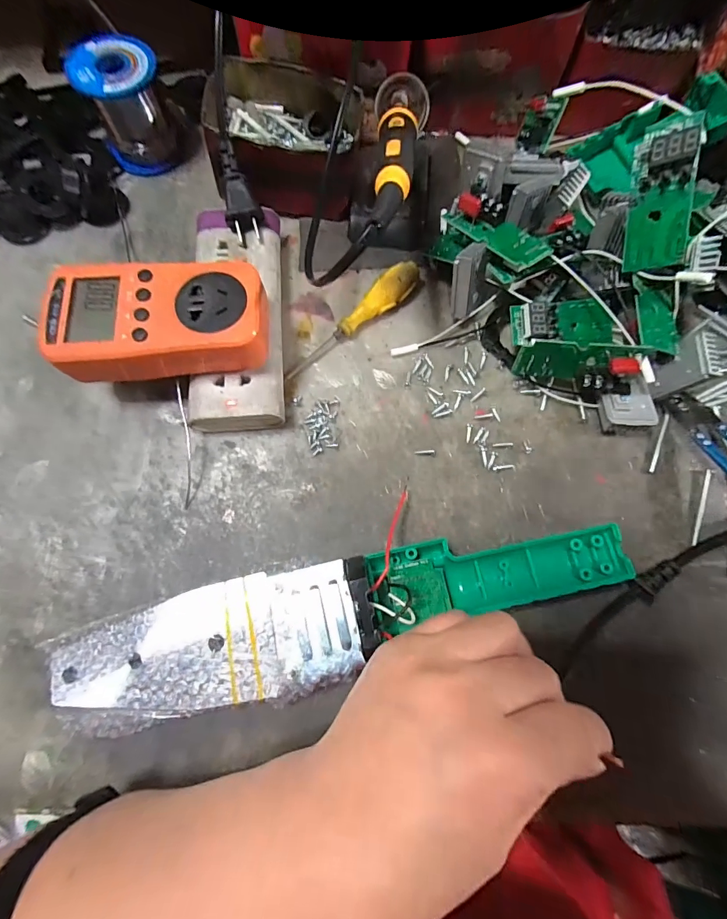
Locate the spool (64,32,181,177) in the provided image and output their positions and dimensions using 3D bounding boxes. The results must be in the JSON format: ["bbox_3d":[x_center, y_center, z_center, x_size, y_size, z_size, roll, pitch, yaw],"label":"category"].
[{"bbox_3d":[-0.188,-0.284,0.321,0.059,0.063,0.059,0,75,-2],"label":"spool"}]

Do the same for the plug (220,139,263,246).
[{"bbox_3d":[-0.090,-0.192,0.287,0.025,0.019,0.064,-13,98,-5],"label":"plug"}]

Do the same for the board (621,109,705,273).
[{"bbox_3d":[0.185,-0.163,0.246,0.033,0.079,0.013,5,27,31],"label":"board"}]

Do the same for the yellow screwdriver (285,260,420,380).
[{"bbox_3d":[-0.006,-0.104,0.300,0.021,0.020,0.127,43,78,9],"label":"yellow screwdriver"}]

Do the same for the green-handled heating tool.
[{"bbox_3d":[-0.011,0.088,0.222,0.329,0.034,0.063,-12,76,-4],"label":"green-handled heating tool"}]

